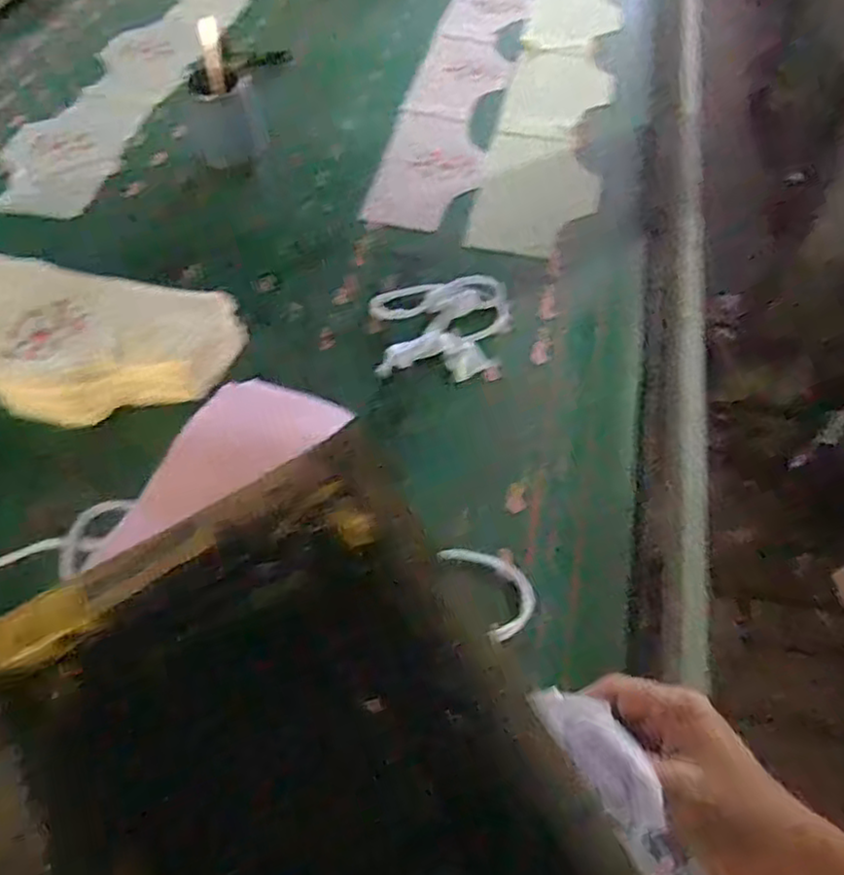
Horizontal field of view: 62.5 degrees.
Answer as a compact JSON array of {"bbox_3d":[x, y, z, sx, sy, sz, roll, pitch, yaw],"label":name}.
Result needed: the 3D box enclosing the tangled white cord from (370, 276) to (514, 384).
[{"bbox_3d":[0.026,-0.130,0.817,0.162,0.028,0.139,-1,54,-3],"label":"tangled white cord"}]

